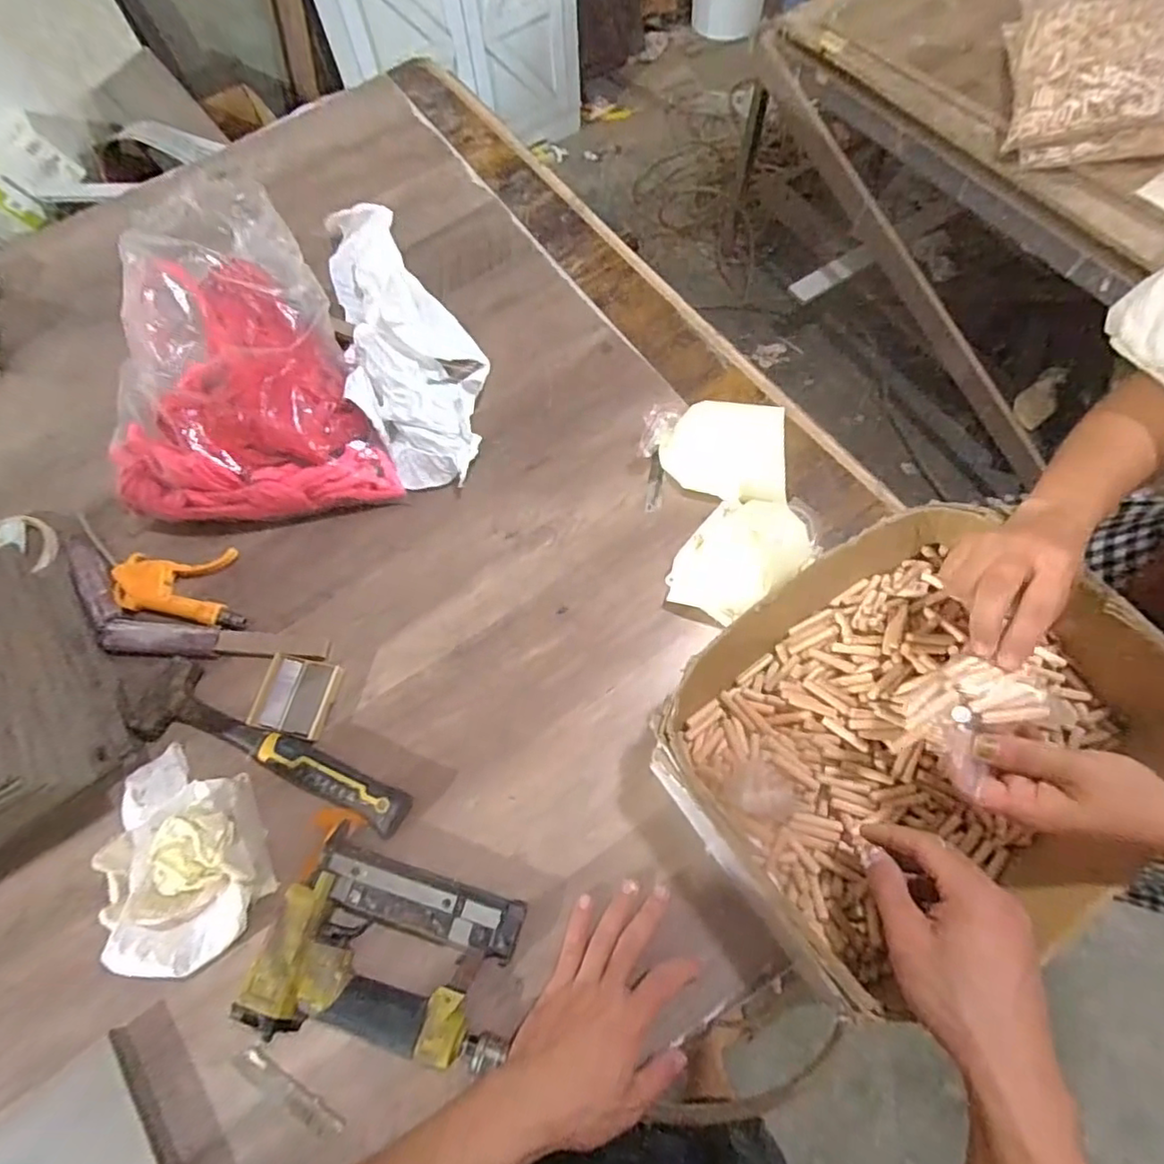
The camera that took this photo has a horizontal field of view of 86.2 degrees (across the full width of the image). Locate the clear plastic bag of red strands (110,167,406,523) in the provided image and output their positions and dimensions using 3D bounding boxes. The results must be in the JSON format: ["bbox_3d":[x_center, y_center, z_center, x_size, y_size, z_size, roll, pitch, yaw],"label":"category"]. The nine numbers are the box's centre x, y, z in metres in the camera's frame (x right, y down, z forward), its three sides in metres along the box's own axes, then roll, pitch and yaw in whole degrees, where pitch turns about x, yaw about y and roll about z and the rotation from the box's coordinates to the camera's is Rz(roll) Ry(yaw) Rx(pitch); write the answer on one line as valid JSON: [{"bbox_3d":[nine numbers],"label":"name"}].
[{"bbox_3d":[-0.351,-0.225,0.643,0.246,0.154,0.313,-14,68,-2],"label":"clear plastic bag of red strands"}]

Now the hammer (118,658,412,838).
[{"bbox_3d":[-0.288,0.146,0.565,0.299,0.037,0.073,19,71,11],"label":"hammer"}]

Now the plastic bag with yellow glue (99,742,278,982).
[{"bbox_3d":[-0.330,0.221,0.517,0.111,0.054,0.182,-18,68,-4],"label":"plastic bag with yellow glue"}]

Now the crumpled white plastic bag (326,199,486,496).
[{"bbox_3d":[-0.198,-0.291,0.711,0.147,0.089,0.392,-17,68,-3],"label":"crumpled white plastic bag"}]

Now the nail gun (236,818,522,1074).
[{"bbox_3d":[-0.153,0.292,0.490,0.195,0.042,0.138,15,70,9],"label":"nail gun"}]

